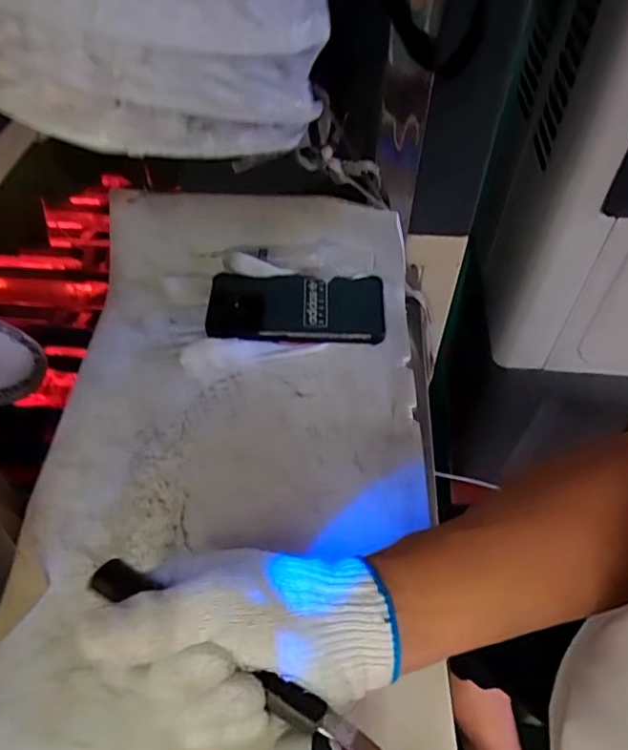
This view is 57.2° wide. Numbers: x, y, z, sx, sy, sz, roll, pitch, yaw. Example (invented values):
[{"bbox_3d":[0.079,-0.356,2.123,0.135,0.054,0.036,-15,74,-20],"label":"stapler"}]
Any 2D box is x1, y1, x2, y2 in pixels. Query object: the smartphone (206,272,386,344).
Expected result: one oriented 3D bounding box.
[{"bbox_3d":[-0.015,-0.066,0.545,0.163,0.009,0.078,2,55,-2],"label":"smartphone"}]

